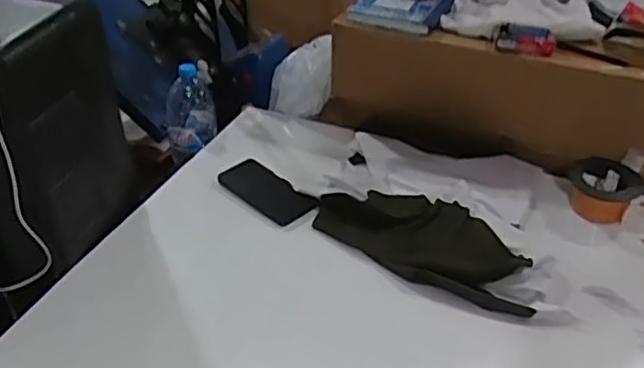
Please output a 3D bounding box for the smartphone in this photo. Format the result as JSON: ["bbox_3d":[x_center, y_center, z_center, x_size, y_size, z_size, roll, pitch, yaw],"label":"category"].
[{"bbox_3d":[-0.087,0.010,1.029,0.084,0.014,0.179,-29,46,-34],"label":"smartphone"}]

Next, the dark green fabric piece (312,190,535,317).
[{"bbox_3d":[0.152,0.072,0.933,0.323,0.023,0.170,22,42,26],"label":"dark green fabric piece"}]

